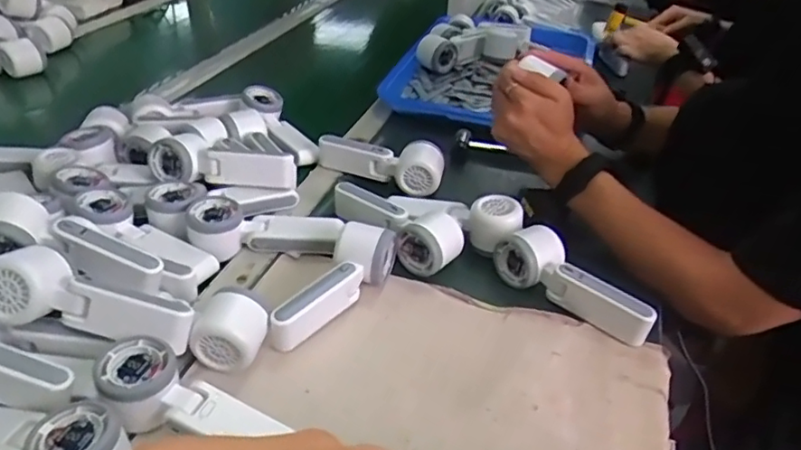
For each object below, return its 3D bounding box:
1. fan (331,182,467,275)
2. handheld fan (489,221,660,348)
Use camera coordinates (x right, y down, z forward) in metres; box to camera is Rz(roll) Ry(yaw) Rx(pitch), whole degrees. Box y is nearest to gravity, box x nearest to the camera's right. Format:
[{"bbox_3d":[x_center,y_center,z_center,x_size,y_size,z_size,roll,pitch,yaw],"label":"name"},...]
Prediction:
[{"bbox_3d":[-0.007,-0.003,0.679,0.164,0.051,0.059,30,42,29],"label":"fan"},{"bbox_3d":[0.172,0.062,0.610,0.054,0.053,0.167,-21,44,-32],"label":"handheld fan"}]

